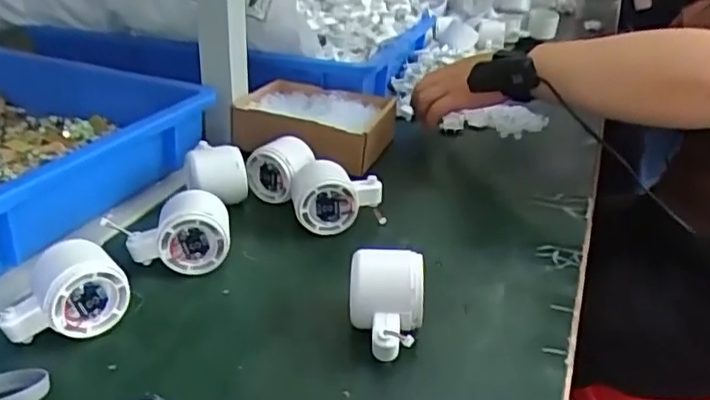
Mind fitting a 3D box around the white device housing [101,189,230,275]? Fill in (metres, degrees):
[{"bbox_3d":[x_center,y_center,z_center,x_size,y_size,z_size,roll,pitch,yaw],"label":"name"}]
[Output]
[{"bbox_3d":[-0.152,0.030,0.553,0.090,0.061,0.050,-3,28,-8],"label":"white device housing"}]

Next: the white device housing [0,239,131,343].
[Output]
[{"bbox_3d":[-0.214,0.071,0.471,0.089,0.058,0.050,-16,32,-29],"label":"white device housing"}]

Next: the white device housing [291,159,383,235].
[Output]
[{"bbox_3d":[-0.017,-0.001,0.621,0.085,0.060,0.054,-1,27,-4],"label":"white device housing"}]

